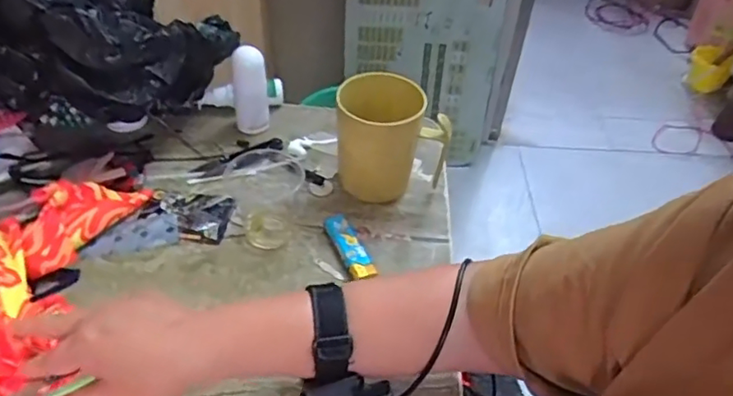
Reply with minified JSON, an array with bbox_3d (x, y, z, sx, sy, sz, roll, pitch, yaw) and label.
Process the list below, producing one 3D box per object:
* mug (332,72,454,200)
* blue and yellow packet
[{"bbox_3d":[0.018,-0.057,0.581,0.103,0.105,0.080,-10,46,-16],"label":"mug"},{"bbox_3d":[-0.017,0.042,0.541,0.022,0.015,0.082,-15,48,-21],"label":"blue and yellow packet"}]

